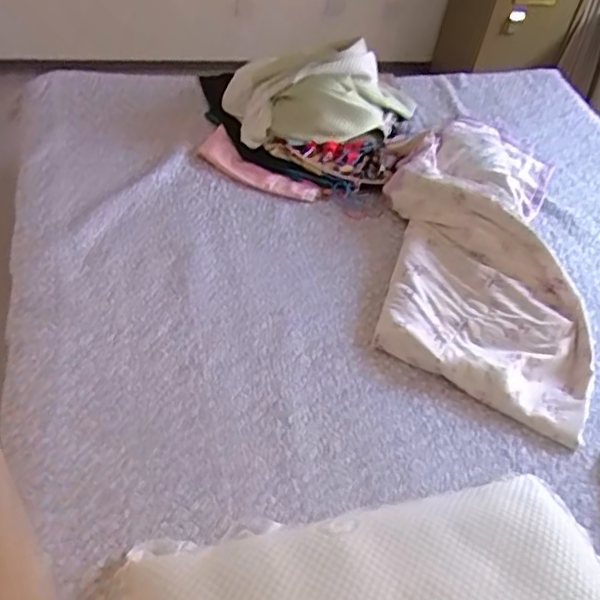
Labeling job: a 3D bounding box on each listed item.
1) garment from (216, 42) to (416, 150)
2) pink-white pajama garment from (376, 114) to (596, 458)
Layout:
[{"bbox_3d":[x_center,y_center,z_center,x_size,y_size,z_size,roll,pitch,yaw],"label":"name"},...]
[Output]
[{"bbox_3d":[0.077,-0.563,1.675,0.526,0.194,0.284,1,51,-4],"label":"garment"},{"bbox_3d":[0.420,-0.161,1.449,0.424,0.136,0.993,10,51,3],"label":"pink-white pajama garment"}]

